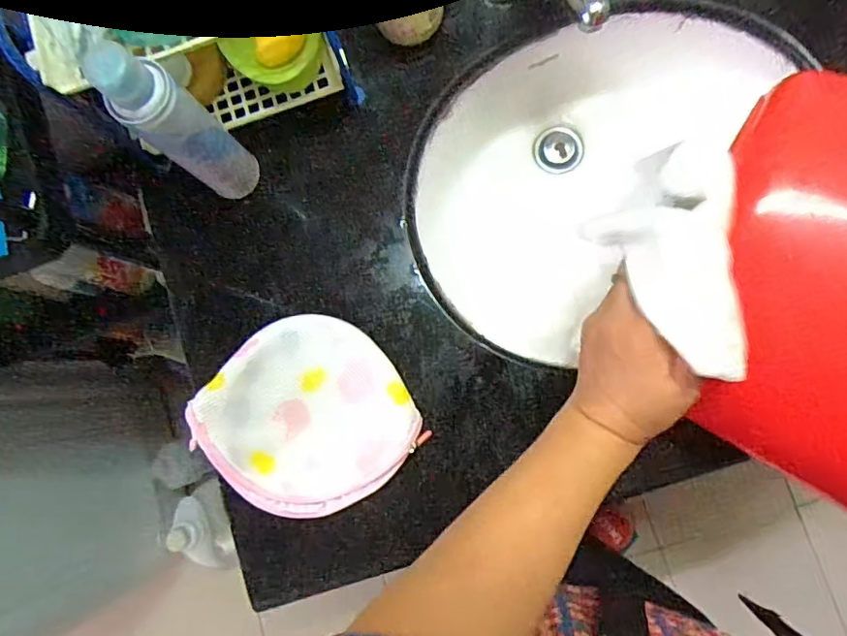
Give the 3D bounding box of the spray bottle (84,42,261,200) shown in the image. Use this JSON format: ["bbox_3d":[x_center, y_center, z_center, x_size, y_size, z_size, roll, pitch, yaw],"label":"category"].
[{"bbox_3d":[-0.195,-0.154,0.460,0.043,0.208,0.052,38,87,7],"label":"spray bottle"}]

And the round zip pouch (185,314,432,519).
[{"bbox_3d":[-0.106,0.091,0.496,0.164,0.061,0.171,0,83,4],"label":"round zip pouch"}]

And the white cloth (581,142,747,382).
[{"bbox_3d":[0.145,-0.030,0.317,0.069,0.042,0.131,-8,77,3],"label":"white cloth"}]

